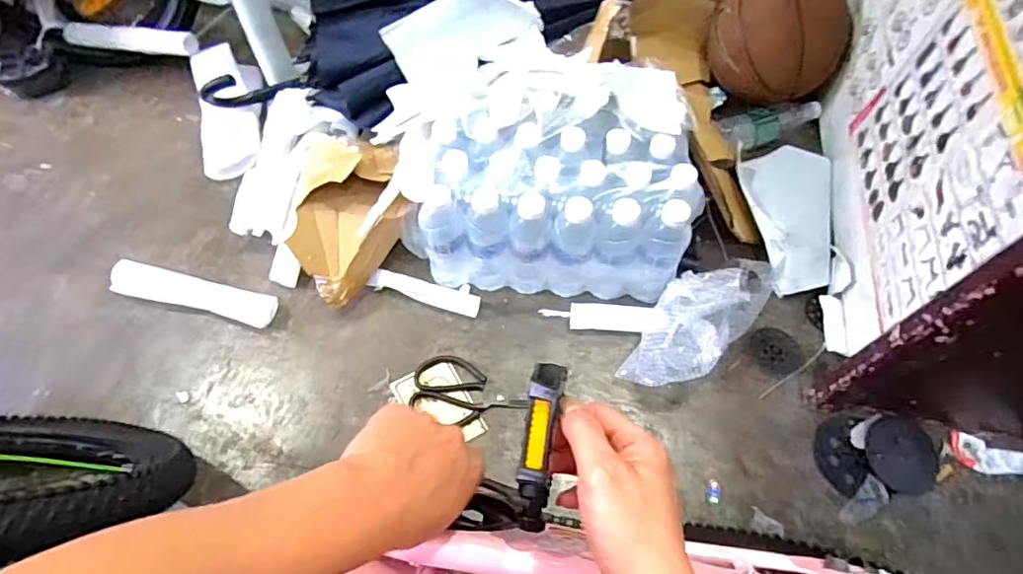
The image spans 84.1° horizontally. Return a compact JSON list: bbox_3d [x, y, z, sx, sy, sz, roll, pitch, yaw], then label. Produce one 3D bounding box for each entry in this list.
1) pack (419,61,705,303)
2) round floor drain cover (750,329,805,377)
[{"bbox_3d":[0.065,-0.149,0.844,0.363,0.234,0.246,5,61,2],"label":"pack"},{"bbox_3d":[0.390,0.095,0.837,0.069,0.012,0.073,1,61,-1],"label":"round floor drain cover"}]

